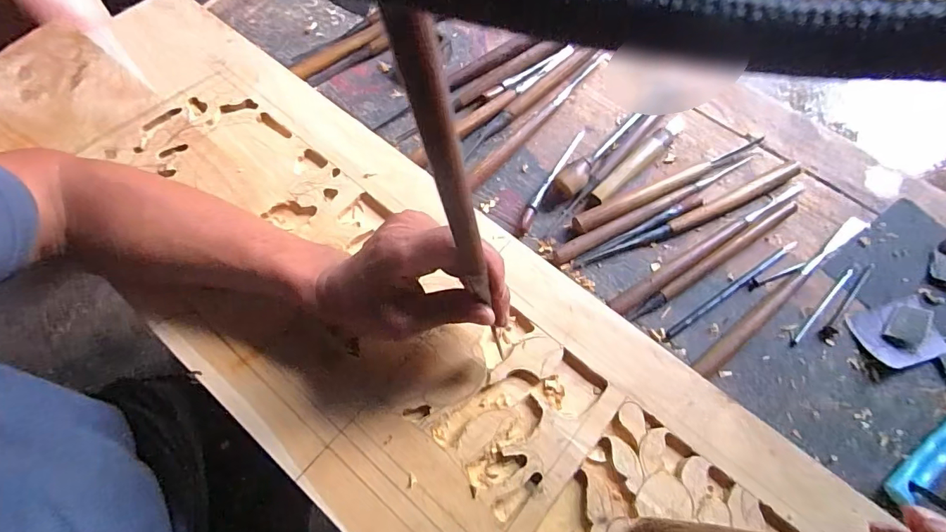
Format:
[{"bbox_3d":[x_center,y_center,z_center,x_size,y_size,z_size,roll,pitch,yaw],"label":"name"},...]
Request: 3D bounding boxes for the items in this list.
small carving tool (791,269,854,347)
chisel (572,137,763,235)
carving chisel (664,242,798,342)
[{"bbox_3d":[0.331,0.037,0.425,0.104,0.004,0.007,-42,74,-15],"label":"small carving tool"},{"bbox_3d":[0.204,-0.088,0.471,0.229,0.014,0.021,-26,71,-10],"label":"chisel"},{"bbox_3d":[0.250,0.023,0.437,0.168,0.005,0.009,-32,72,-11],"label":"carving chisel"}]

